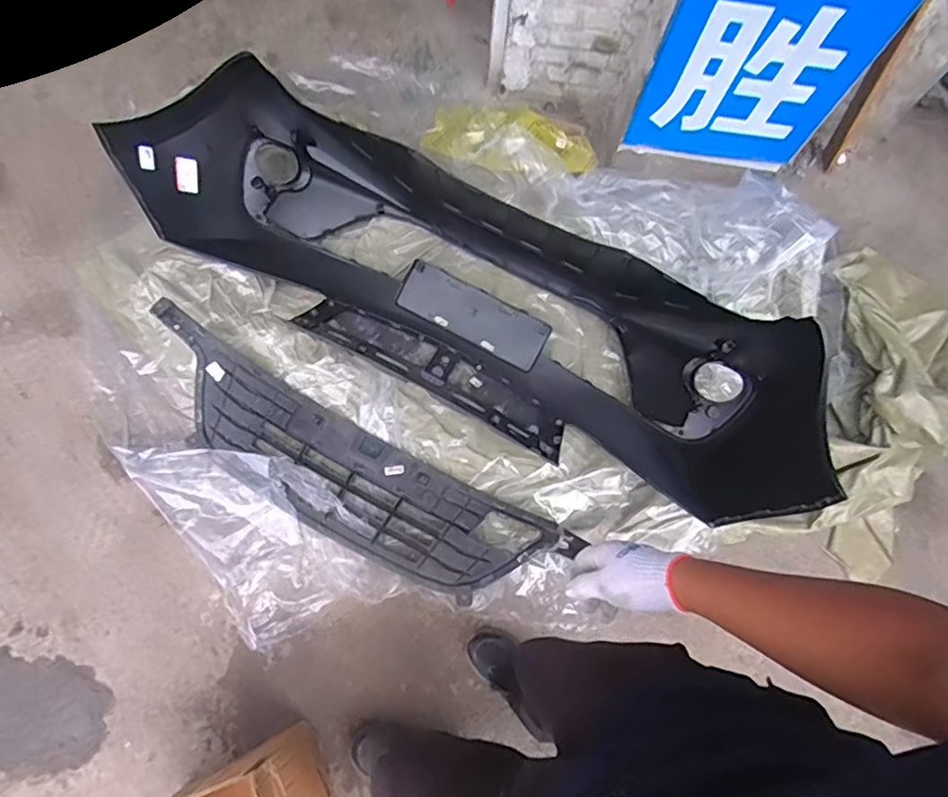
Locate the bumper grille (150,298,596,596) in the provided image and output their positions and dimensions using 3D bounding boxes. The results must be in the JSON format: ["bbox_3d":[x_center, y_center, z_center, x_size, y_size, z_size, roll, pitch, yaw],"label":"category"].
[{"bbox_3d":[-0.322,0.170,1.380,1.088,0.178,0.282,32,74,3],"label":"bumper grille"}]

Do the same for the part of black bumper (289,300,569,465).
[{"bbox_3d":[-0.088,-0.085,1.500,0.754,0.136,0.184,27,73,8],"label":"part of black bumper"}]

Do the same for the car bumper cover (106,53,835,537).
[{"bbox_3d":[0.004,-0.293,1.413,1.638,0.390,0.505,27,73,7],"label":"car bumper cover"}]

